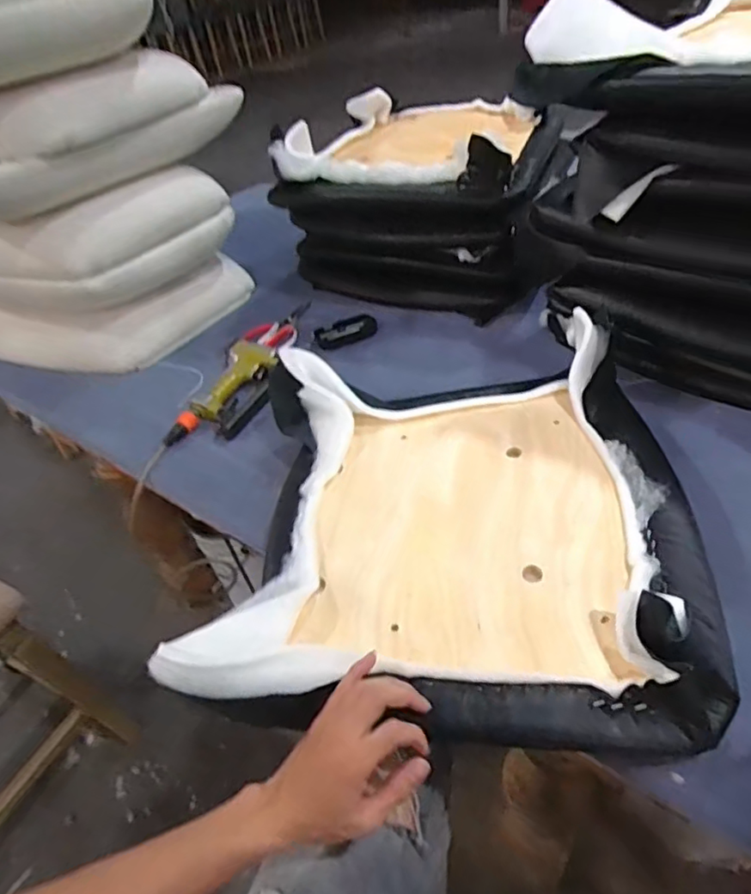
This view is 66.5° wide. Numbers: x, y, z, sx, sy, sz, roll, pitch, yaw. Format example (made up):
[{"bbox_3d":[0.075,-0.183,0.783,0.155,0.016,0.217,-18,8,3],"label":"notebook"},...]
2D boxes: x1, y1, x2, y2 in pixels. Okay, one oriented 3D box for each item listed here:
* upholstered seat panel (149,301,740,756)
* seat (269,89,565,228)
[{"bbox_3d":[0.081,0.060,0.613,0.458,0.096,0.449,1,41,8],"label":"upholstered seat panel"},{"bbox_3d":[0.084,-0.543,1.055,0.473,0.130,0.403,11,46,22],"label":"seat"}]

